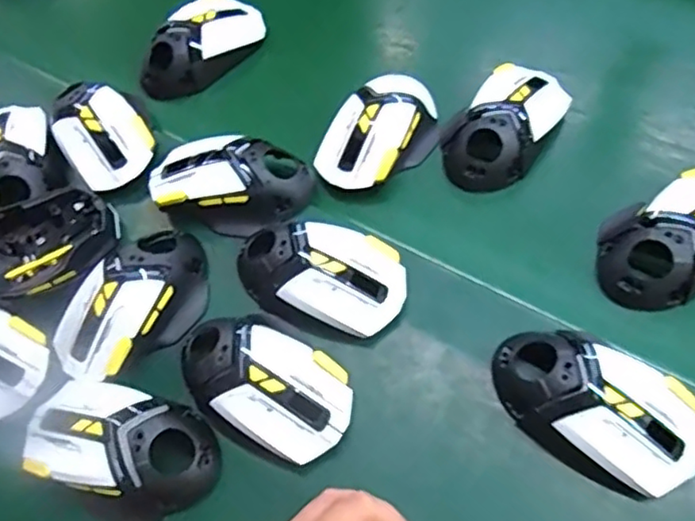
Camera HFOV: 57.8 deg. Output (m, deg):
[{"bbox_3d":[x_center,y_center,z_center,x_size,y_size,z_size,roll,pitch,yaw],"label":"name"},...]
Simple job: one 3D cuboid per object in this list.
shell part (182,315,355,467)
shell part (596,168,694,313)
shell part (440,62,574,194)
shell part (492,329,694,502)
[{"bbox_3d":[-0.052,0.074,0.386,0.111,0.031,0.071,37,71,22],"label":"shell part"},{"bbox_3d":[0.222,-0.019,0.424,0.117,0.034,0.072,-35,64,-13],"label":"shell part"},{"bbox_3d":[0.124,-0.104,0.481,0.070,0.037,0.119,37,71,22],"label":"shell part"},{"bbox_3d":[0.144,0.083,0.364,0.121,0.038,0.072,24,66,17],"label":"shell part"}]

